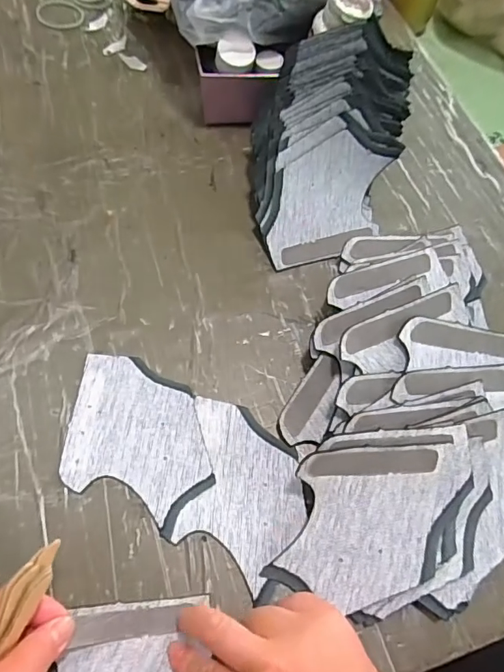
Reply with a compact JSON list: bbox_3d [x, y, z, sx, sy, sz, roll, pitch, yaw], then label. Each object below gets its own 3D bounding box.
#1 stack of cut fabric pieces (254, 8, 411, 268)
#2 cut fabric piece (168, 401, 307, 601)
[{"bbox_3d":[0.063,-0.165,0.429,0.128,0.113,0.178,9,64,1],"label":"stack of cut fabric pieces"},{"bbox_3d":[-0.015,0.109,0.349,0.110,0.004,0.092,35,67,13],"label":"cut fabric piece"}]

